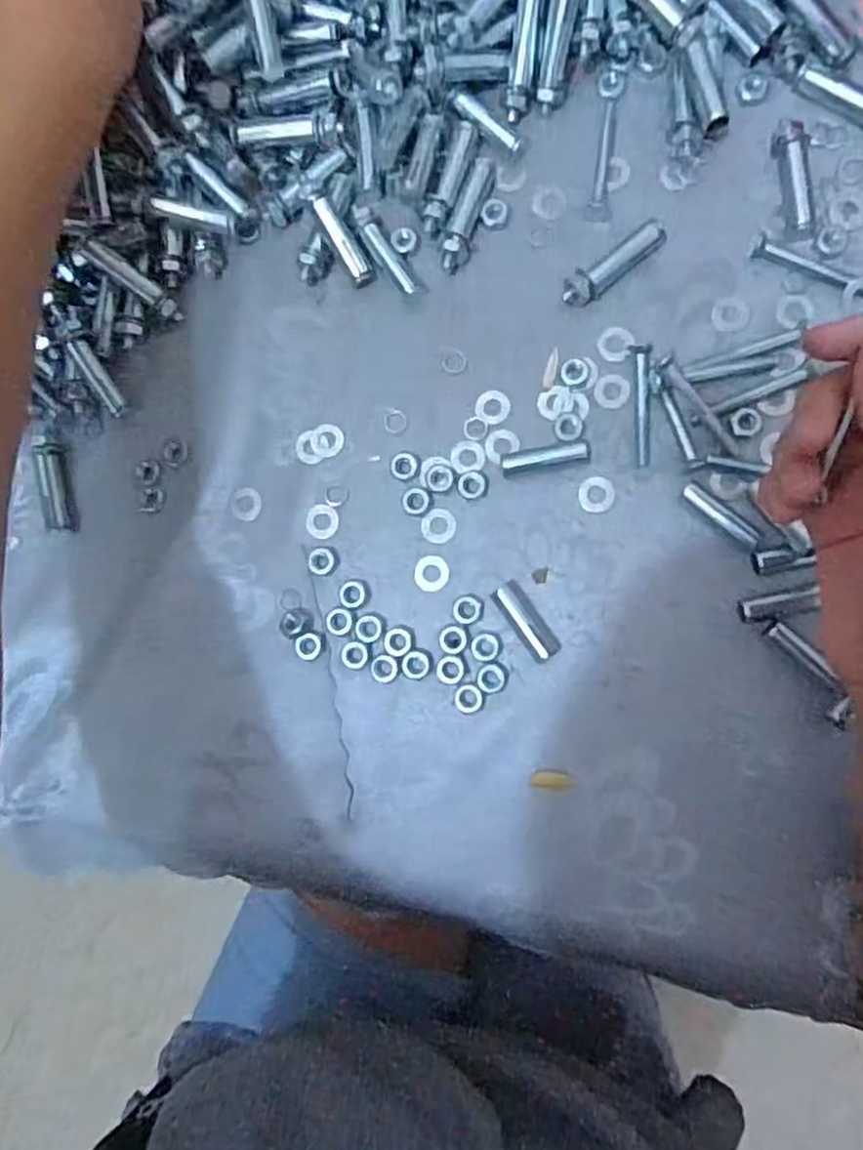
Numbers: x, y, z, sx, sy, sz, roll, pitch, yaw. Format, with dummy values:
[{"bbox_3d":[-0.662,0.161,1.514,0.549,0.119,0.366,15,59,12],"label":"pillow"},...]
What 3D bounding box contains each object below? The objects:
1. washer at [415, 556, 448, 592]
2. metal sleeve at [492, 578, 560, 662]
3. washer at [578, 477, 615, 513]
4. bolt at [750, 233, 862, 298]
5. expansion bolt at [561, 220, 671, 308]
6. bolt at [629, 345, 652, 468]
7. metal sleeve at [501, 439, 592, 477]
[{"bbox_3d":[0.000,-0.001,0.344,0.015,0.004,0.017,5,85,8],"label":"washer"},{"bbox_3d":[0.043,0.021,0.331,0.013,0.009,0.039,-35,81,3],"label":"metal sleeve"},{"bbox_3d":[0.076,-0.037,0.337,0.016,0.004,0.016,33,90,9],"label":"washer"},{"bbox_3d":[0.171,-0.137,0.329,0.056,0.006,0.008,28,89,9],"label":"bolt"},{"bbox_3d":[0.086,-0.144,0.340,0.058,0.014,0.012,-36,81,3],"label":"expansion bolt"},{"bbox_3d":[0.095,-0.078,0.335,0.009,0.007,0.055,1,85,8],"label":"bolt"},{"bbox_3d":[0.053,-0.054,0.337,0.041,0.012,0.009,-11,83,7],"label":"metal sleeve"}]

